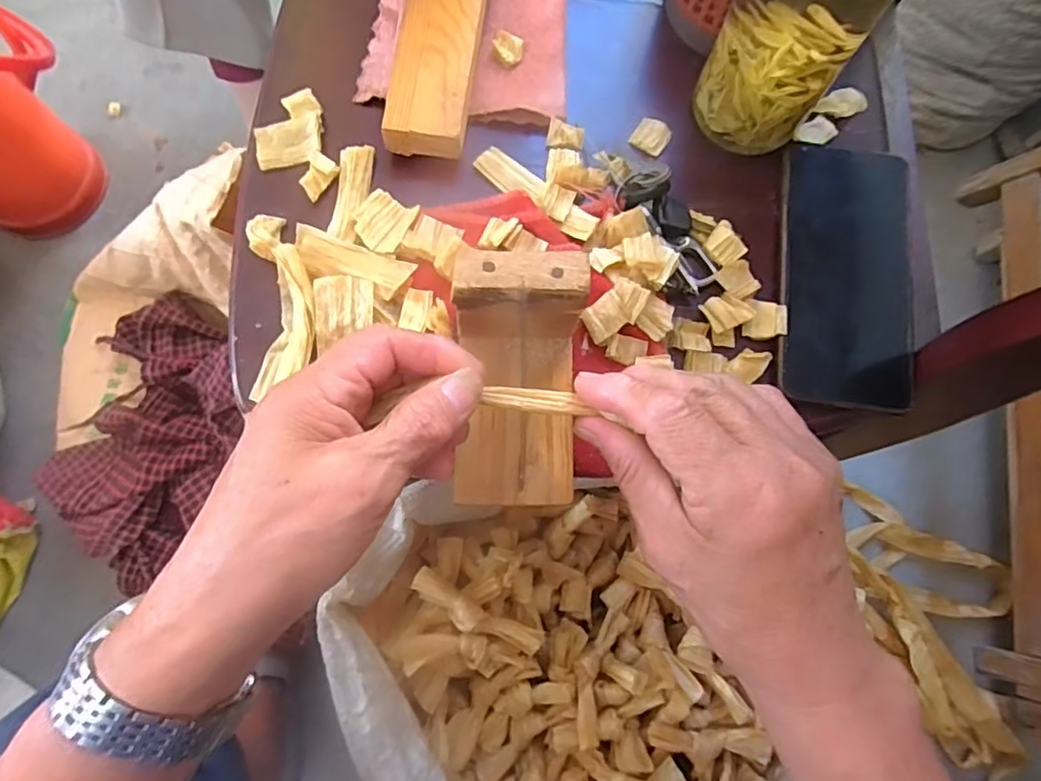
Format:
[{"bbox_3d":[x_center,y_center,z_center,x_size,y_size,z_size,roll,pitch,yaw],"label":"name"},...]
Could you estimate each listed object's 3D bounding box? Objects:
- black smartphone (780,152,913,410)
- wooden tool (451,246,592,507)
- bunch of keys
[{"bbox_3d":[0.191,-0.070,0.347,0.077,0.009,0.161,8,76,0],"label":"black smartphone"},{"bbox_3d":[-0.001,-0.001,0.283,0.059,0.070,0.105,2,76,-1],"label":"wooden tool"},{"bbox_3d":[0.085,-0.092,0.343,0.038,0.015,0.077,-27,91,-8],"label":"bunch of keys"}]

